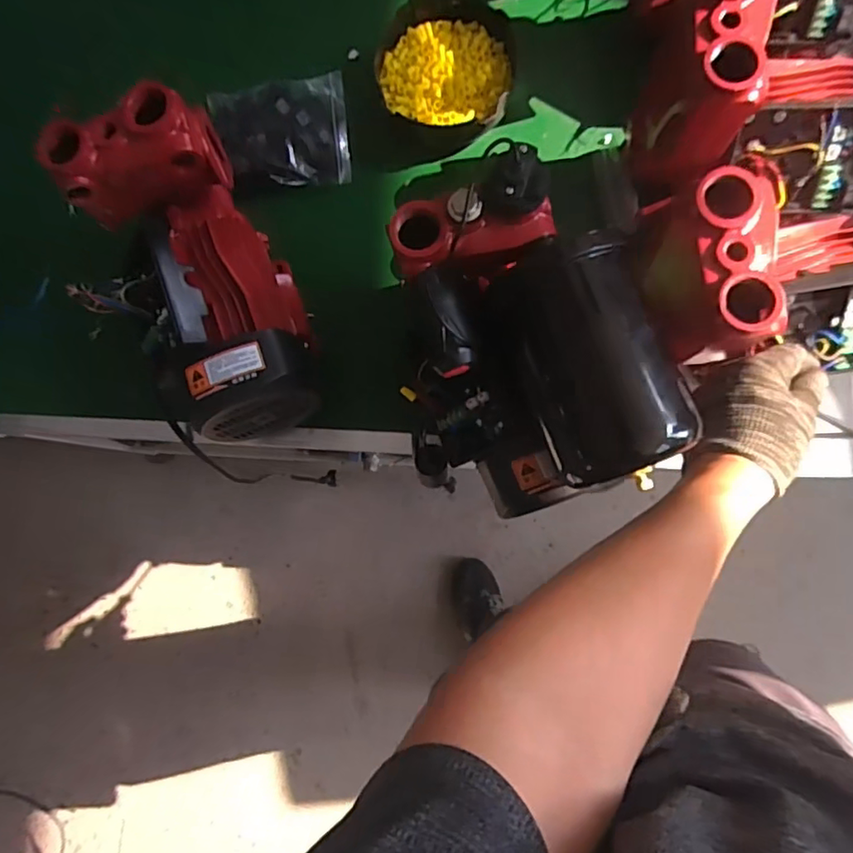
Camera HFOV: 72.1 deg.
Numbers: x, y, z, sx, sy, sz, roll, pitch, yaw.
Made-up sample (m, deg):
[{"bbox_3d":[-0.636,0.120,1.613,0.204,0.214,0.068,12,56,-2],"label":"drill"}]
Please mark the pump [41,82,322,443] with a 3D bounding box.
[{"bbox_3d":[-0.200,-0.115,0.511,0.136,0.191,0.236,-20,82,2],"label":"pump"}]

